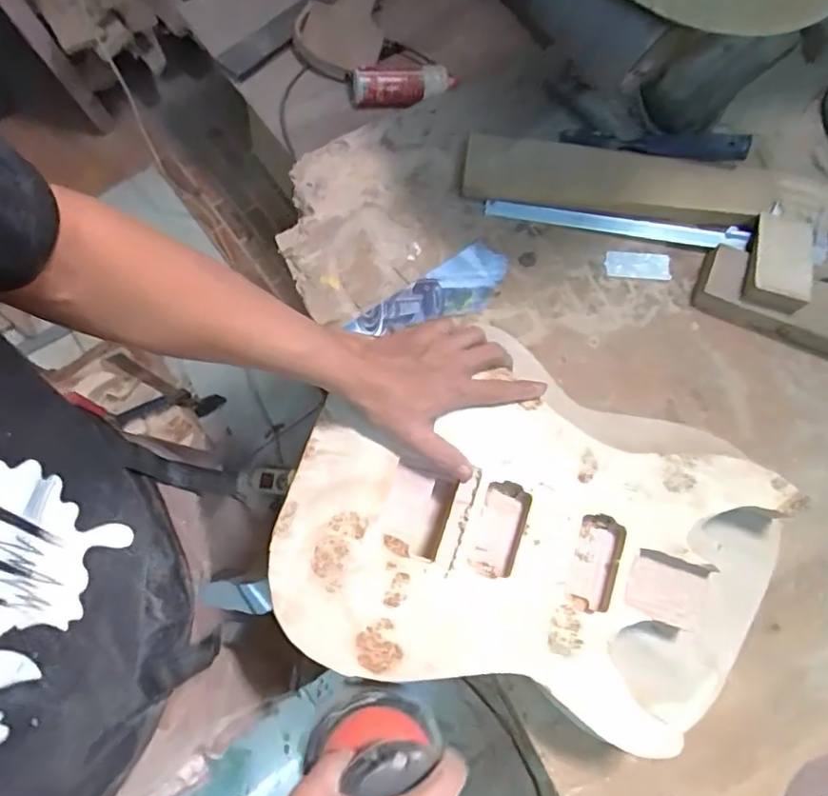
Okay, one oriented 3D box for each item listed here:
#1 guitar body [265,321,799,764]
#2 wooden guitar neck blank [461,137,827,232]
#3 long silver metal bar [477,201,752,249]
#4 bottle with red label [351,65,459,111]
[{"bbox_3d":[0.109,0.127,0.524,0.428,0.066,0.318,24,78,5],"label":"guitar body"},{"bbox_3d":[0.267,-0.242,0.657,0.411,0.018,0.073,9,94,1],"label":"wooden guitar neck blank"},{"bbox_3d":[0.234,-0.203,0.668,0.300,0.019,0.019,9,77,2],"label":"long silver metal bar"},{"bbox_3d":[-0.022,-0.597,1.096,0.197,0.051,0.084,-9,77,-2],"label":"bottle with red label"}]

